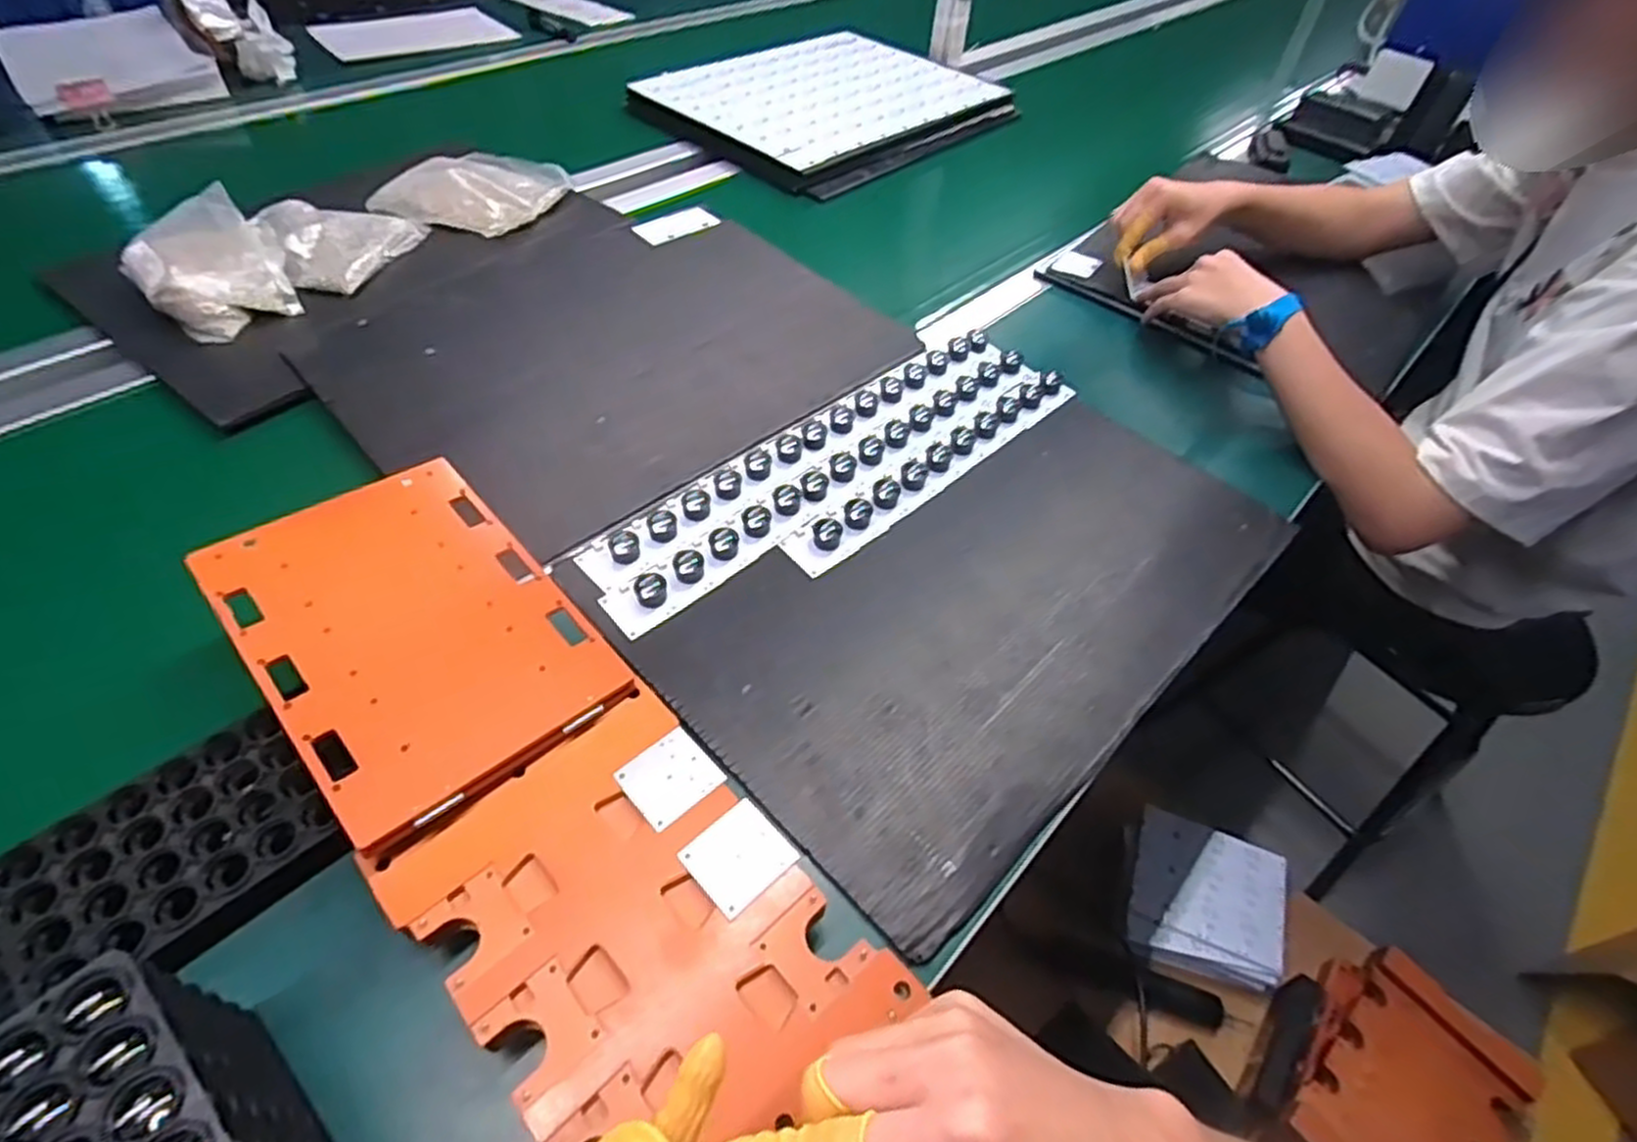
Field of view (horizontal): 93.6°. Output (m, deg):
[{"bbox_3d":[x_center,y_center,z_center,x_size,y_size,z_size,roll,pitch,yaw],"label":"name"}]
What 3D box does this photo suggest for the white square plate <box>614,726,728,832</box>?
[{"bbox_3d":[-0.084,0.116,0.435,0.047,0.005,0.046,-32,60,-27],"label":"white square plate"}]

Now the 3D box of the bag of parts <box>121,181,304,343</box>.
[{"bbox_3d":[-0.585,-0.291,0.732,0.115,0.052,0.176,-32,60,-28],"label":"bag of parts"}]

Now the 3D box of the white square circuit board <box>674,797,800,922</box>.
[{"bbox_3d":[-0.042,0.150,0.405,0.047,0.004,0.044,-34,60,-28],"label":"white square circuit board"}]

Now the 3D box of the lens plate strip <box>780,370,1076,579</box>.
[{"bbox_3d":[0.107,-0.097,0.653,0.335,0.015,0.041,-34,61,-28],"label":"lens plate strip"}]

